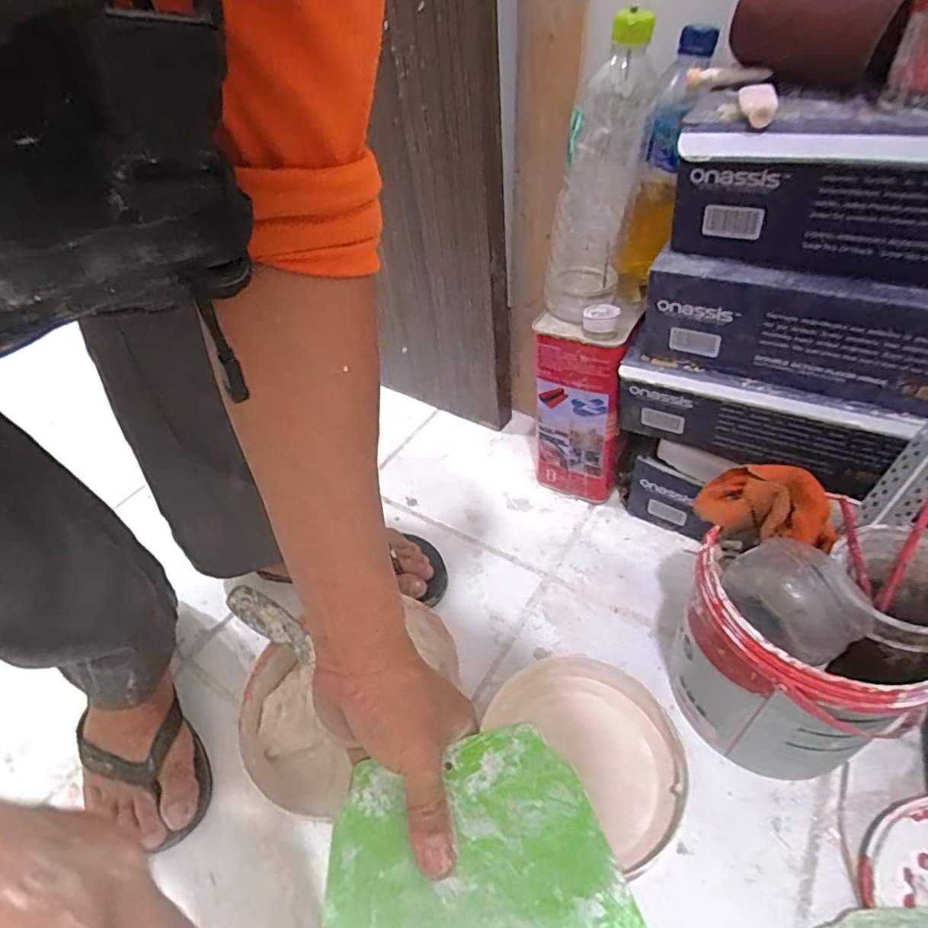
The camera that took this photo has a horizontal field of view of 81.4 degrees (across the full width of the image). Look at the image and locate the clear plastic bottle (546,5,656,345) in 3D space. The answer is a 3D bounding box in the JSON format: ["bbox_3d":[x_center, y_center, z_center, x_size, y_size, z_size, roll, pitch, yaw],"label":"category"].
[{"bbox_3d":[0.129,-0.255,0.520,0.089,0.253,0.099,6,44,11],"label":"clear plastic bottle"}]

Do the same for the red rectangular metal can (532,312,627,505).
[{"bbox_3d":[0.138,-0.055,0.670,0.113,0.240,0.046,18,49,23],"label":"red rectangular metal can"}]

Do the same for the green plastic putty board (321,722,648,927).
[{"bbox_3d":[0.006,0.217,0.282,0.153,0.006,0.126,-15,57,2],"label":"green plastic putty board"}]

